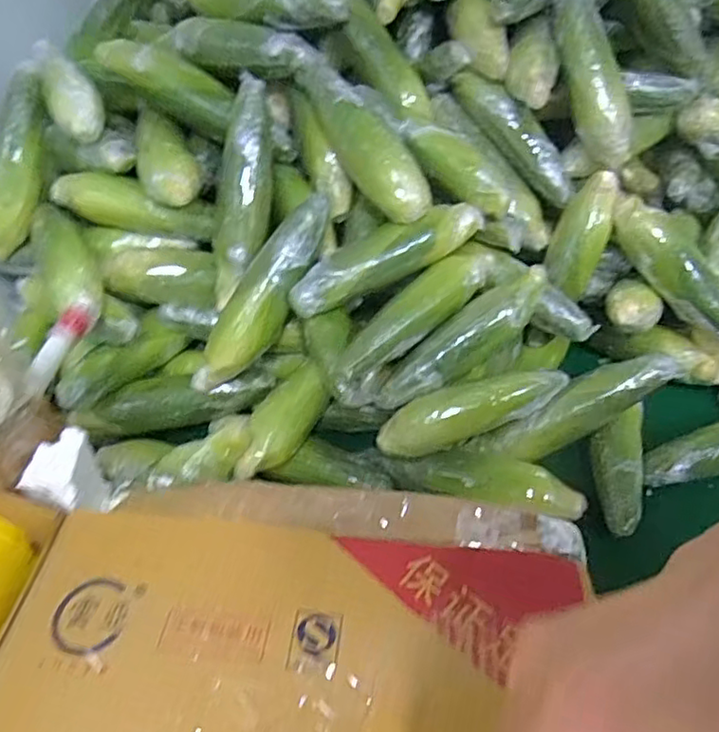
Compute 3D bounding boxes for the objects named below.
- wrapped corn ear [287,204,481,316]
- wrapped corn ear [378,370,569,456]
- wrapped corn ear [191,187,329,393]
[{"bbox_3d":[0.032,-0.132,0.729,0.242,0.064,0.051,-21,48,-17],"label":"wrapped corn ear"},{"bbox_3d":[0.131,0.051,0.716,0.219,0.049,0.055,-11,45,-7],"label":"wrapped corn ear"},{"bbox_3d":[-0.109,-0.080,0.731,0.056,0.053,0.263,36,96,33],"label":"wrapped corn ear"}]

